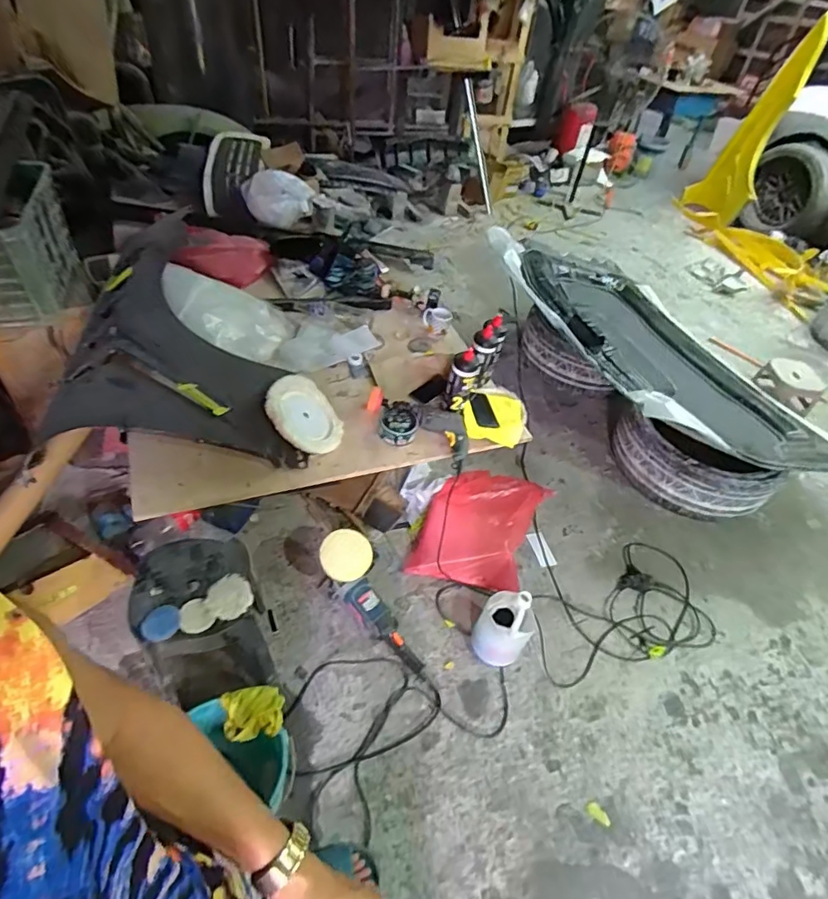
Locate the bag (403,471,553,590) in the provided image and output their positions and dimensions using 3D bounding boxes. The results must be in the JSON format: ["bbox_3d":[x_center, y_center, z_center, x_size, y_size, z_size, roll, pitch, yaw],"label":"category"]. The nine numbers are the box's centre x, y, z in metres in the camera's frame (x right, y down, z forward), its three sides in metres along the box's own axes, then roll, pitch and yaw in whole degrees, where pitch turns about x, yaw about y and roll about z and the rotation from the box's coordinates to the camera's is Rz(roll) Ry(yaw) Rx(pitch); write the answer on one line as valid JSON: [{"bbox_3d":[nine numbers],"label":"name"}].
[{"bbox_3d":[0.235,0.266,1.812,0.393,0.143,0.489,16,44,12],"label":"bag"}]

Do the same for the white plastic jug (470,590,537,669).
[{"bbox_3d":[0.261,0.501,1.459,0.146,0.266,0.167,25,46,20],"label":"white plastic jug"}]

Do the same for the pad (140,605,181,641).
[{"bbox_3d":[-0.537,0.368,1.091,0.074,0.019,0.069,-11,45,-18],"label":"pad"}]

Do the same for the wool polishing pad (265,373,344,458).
[{"bbox_3d":[-0.320,-0.101,1.526,0.255,0.044,0.236,47,34,-16],"label":"wool polishing pad"}]

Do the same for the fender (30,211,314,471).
[{"bbox_3d":[-0.727,-0.412,1.681,0.662,0.205,1.057,-3,43,-10],"label":"fender"}]

